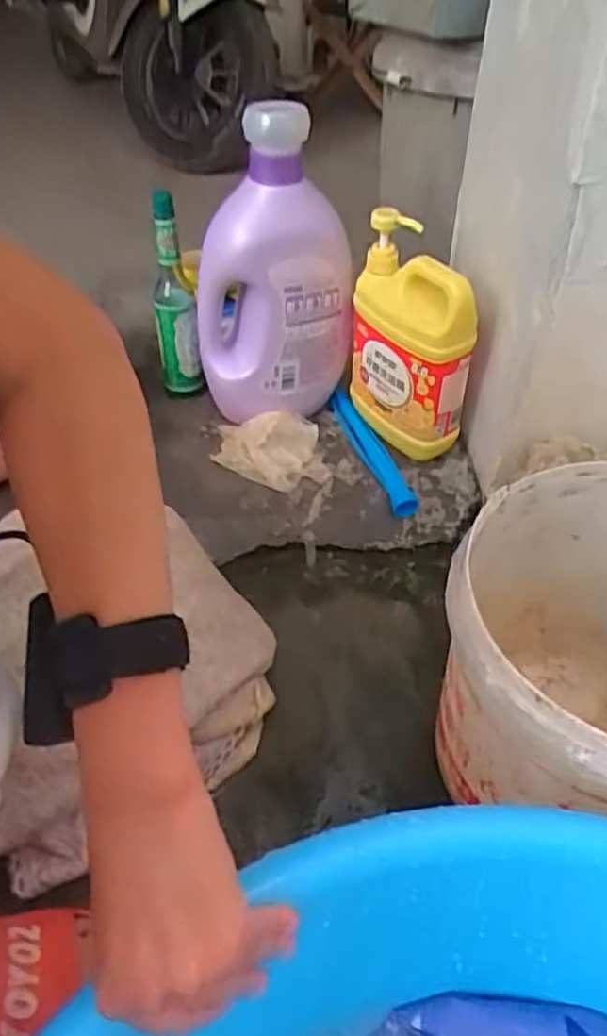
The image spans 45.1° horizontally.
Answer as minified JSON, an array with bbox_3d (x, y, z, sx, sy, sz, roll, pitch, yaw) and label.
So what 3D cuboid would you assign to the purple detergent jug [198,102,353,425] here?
[{"bbox_3d":[-0.035,-0.270,0.804,0.151,0.305,0.110,-15,45,-18],"label":"purple detergent jug"}]

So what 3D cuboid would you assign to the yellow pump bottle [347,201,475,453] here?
[{"bbox_3d":[0.118,-0.191,0.795,0.064,0.230,0.148,-29,50,-29],"label":"yellow pump bottle"}]

